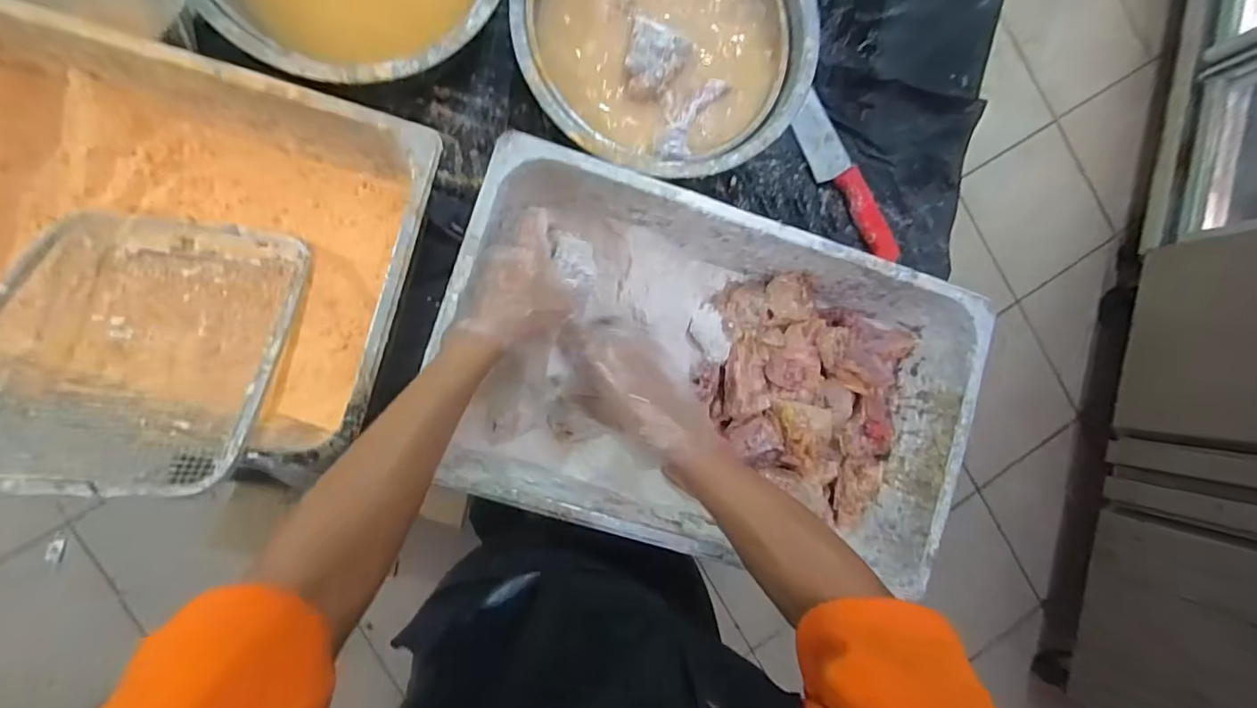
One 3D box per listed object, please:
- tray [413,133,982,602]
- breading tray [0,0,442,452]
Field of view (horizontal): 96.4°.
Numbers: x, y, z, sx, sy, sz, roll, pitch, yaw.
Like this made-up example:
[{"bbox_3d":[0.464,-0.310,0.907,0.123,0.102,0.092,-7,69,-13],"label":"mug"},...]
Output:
[{"bbox_3d":[0.079,0.023,0.602,0.518,0.137,0.329,19,87,-7],"label":"tray"},{"bbox_3d":[-0.467,-0.114,0.538,0.514,0.156,0.313,14,88,-7],"label":"breading tray"}]

